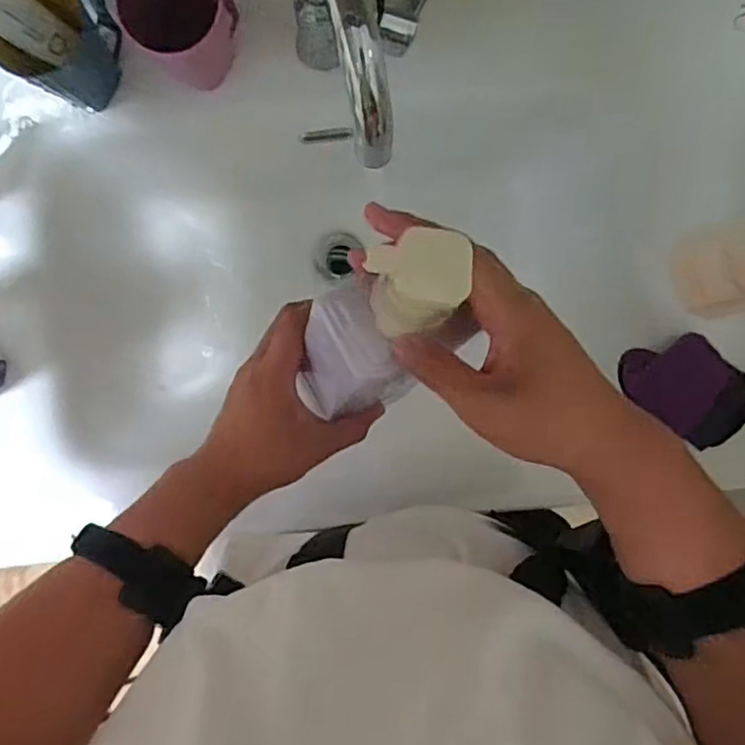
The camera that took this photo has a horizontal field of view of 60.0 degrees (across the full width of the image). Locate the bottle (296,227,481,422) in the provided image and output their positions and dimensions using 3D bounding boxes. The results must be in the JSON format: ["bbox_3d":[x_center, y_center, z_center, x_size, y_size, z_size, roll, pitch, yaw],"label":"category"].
[{"bbox_3d":[0.000,-0.014,0.360,0.069,0.191,0.049,36,65,-2],"label":"bottle"}]

